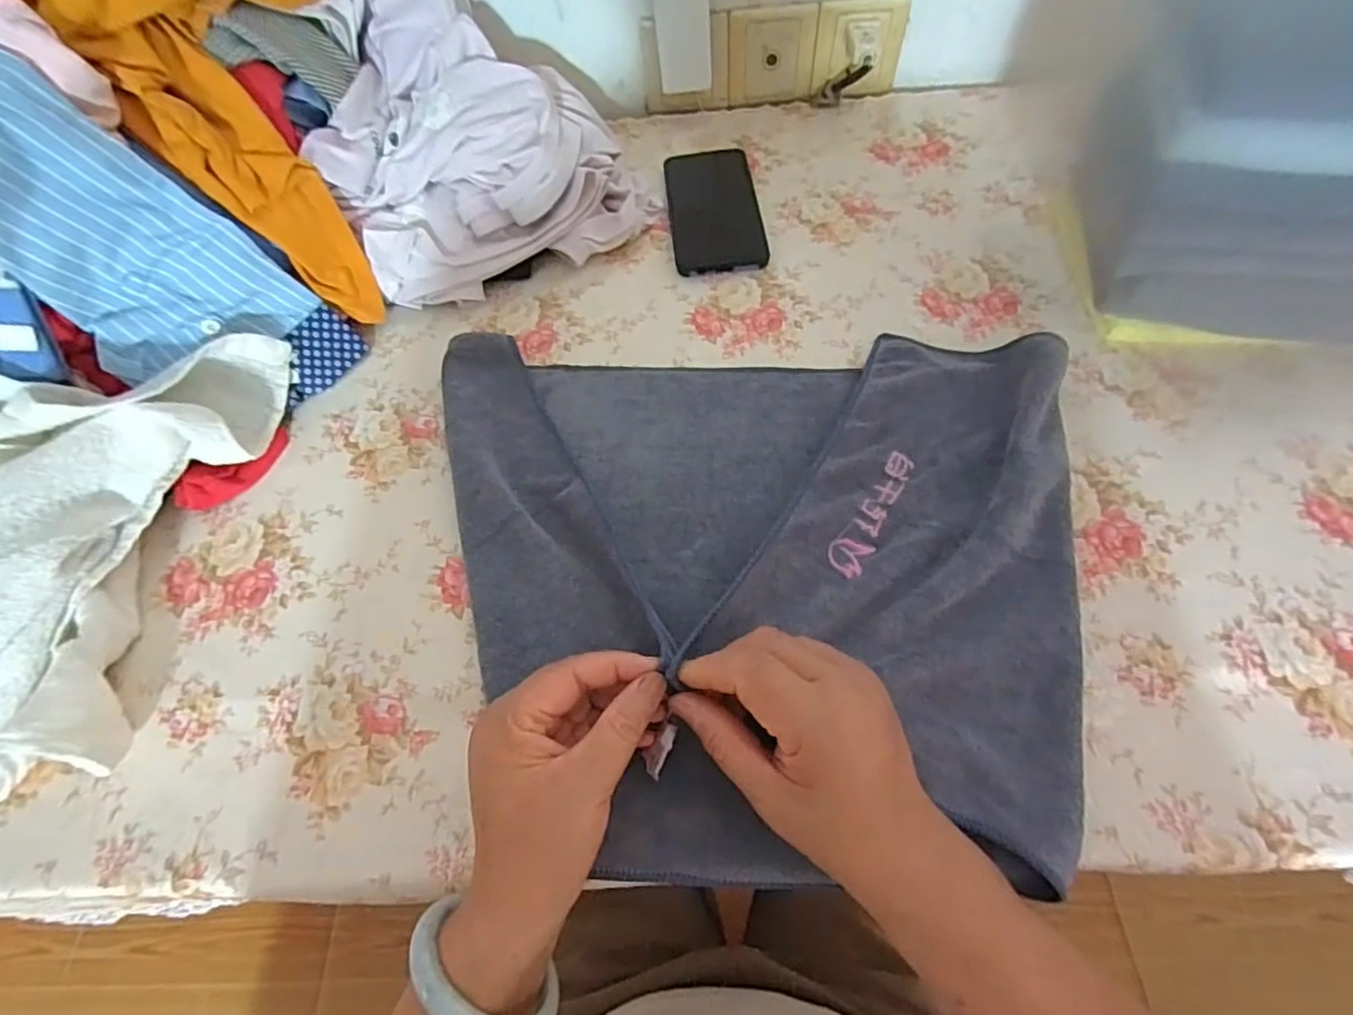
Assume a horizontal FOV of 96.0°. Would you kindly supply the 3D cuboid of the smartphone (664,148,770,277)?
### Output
[{"bbox_3d":[0.034,-0.273,0.556,0.080,0.012,0.159,-6,61,1],"label":"smartphone"}]

